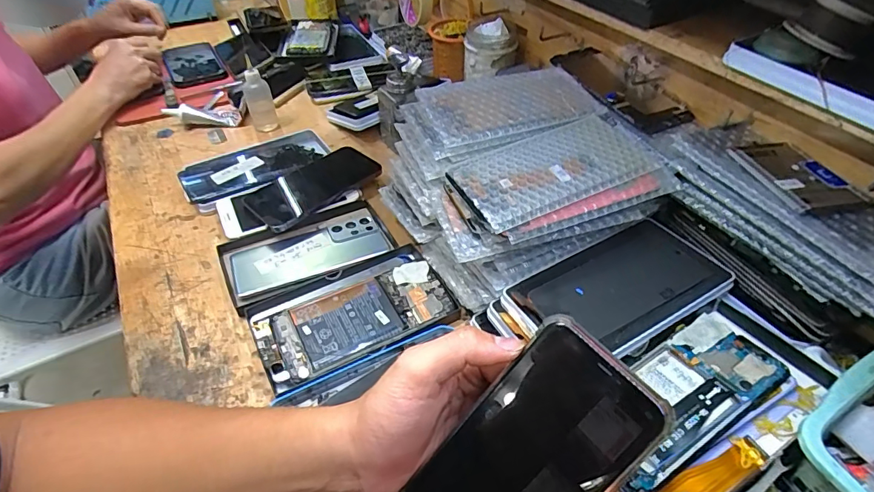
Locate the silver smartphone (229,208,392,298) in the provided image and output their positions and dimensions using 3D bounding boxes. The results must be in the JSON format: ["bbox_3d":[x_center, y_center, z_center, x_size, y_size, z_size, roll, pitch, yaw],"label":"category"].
[{"bbox_3d":[-0.137,0.008,0.501,0.160,0.010,0.086,-20,48,-18],"label":"silver smartphone"}]

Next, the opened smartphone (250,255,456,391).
[{"bbox_3d":[-0.075,0.061,0.425,0.169,0.012,0.085,-23,55,-21],"label":"opened smartphone"}]

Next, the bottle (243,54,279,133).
[{"bbox_3d":[-0.264,-0.225,0.681,0.036,0.100,0.033,-20,48,-18],"label":"bottle"}]

